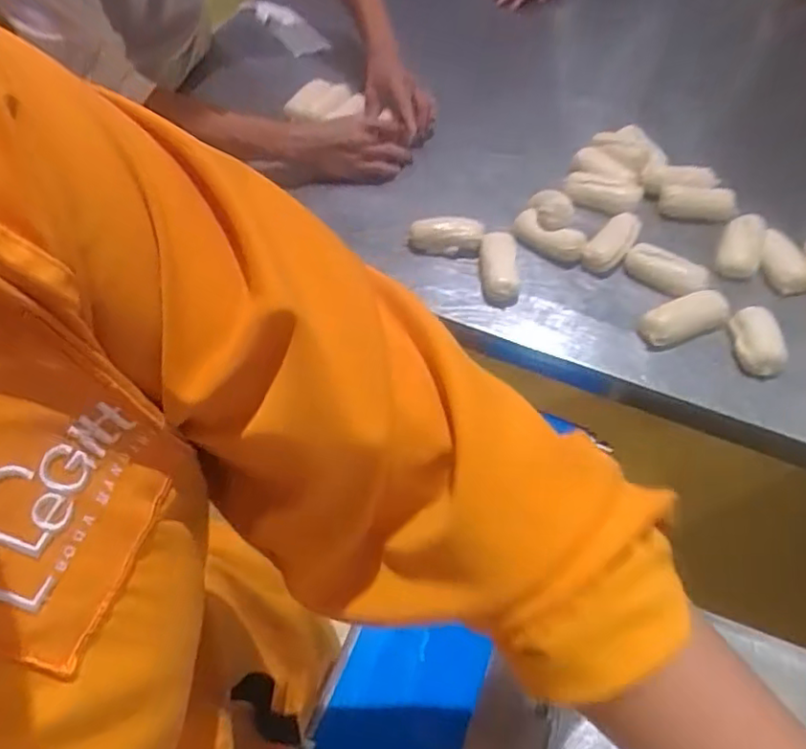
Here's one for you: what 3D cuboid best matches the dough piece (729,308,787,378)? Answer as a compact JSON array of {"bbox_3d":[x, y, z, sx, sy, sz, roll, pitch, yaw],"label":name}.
[{"bbox_3d":[0.367,-0.034,0.633,0.047,0.041,0.075,4,56,3],"label":"dough piece"}]

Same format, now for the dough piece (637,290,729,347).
[{"bbox_3d":[0.297,-0.060,0.640,0.091,0.028,0.034,-20,55,4],"label":"dough piece"}]

